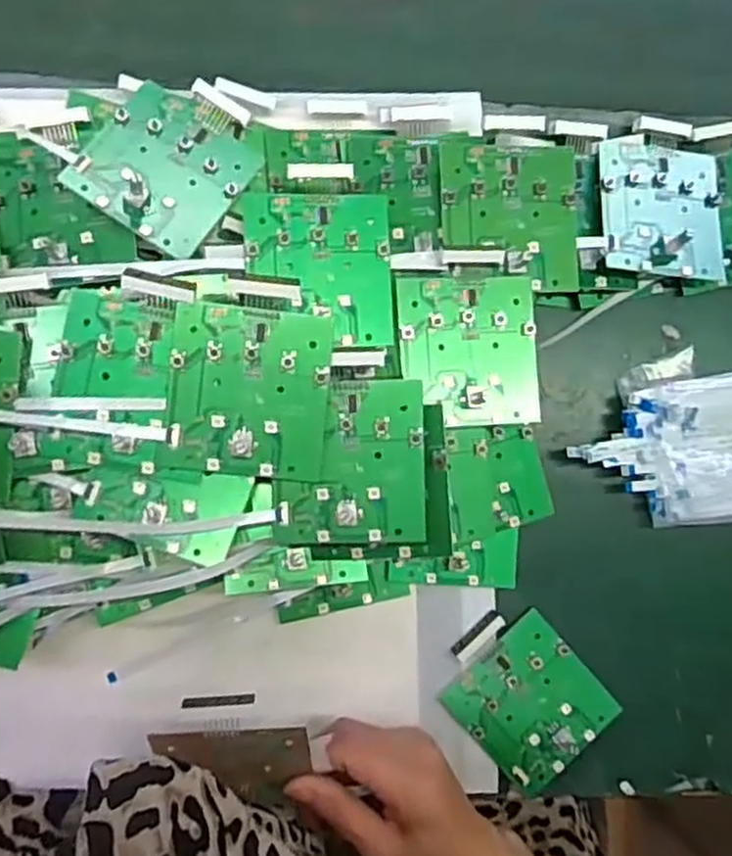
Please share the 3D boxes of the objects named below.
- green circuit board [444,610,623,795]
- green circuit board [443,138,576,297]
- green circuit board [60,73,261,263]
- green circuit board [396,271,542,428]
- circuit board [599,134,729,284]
[{"bbox_3d":[0.089,0.151,0.435,0.073,0.010,0.091,-42,93,-6],"label":"green circuit board"},{"bbox_3d":[0.078,-0.115,0.412,0.075,0.007,0.077,0,89,-9],"label":"green circuit board"},{"bbox_3d":[-0.100,-0.141,0.398,0.074,0.010,0.089,33,69,-6],"label":"green circuit board"},{"bbox_3d":[0.055,-0.041,0.403,0.073,0.005,0.079,-4,90,-5],"label":"green circuit board"},{"bbox_3d":[0.172,-0.124,0.432,0.081,0.013,0.079,5,77,-10],"label":"circuit board"}]

